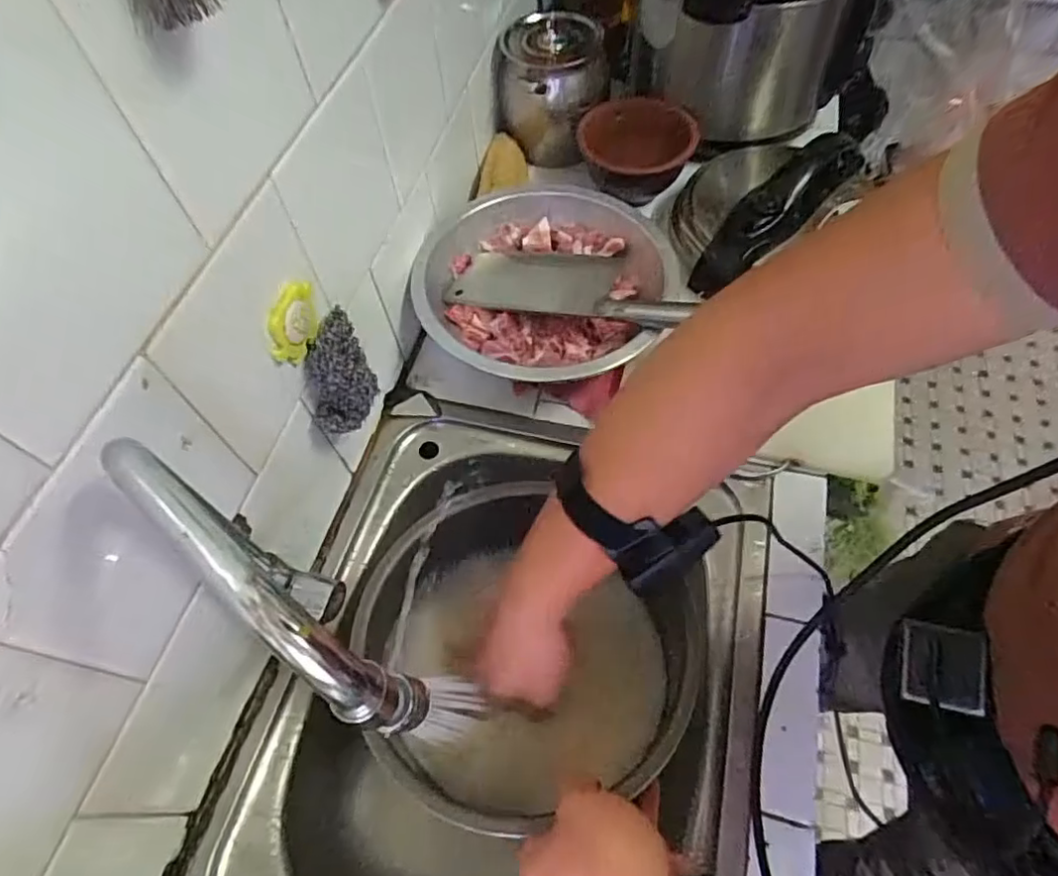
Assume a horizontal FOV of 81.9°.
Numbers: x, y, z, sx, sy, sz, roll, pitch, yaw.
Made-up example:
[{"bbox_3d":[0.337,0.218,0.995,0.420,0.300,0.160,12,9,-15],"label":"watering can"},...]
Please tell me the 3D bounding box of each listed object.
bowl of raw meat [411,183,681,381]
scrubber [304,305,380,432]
[{"bbox_3d":[0.027,-0.166,0.681,0.280,0.091,0.277,-1,60,1],"label":"bowl of raw meat"},{"bbox_3d":[-0.157,-0.052,0.502,0.049,0.097,0.036,5,27,4],"label":"scrubber"}]

